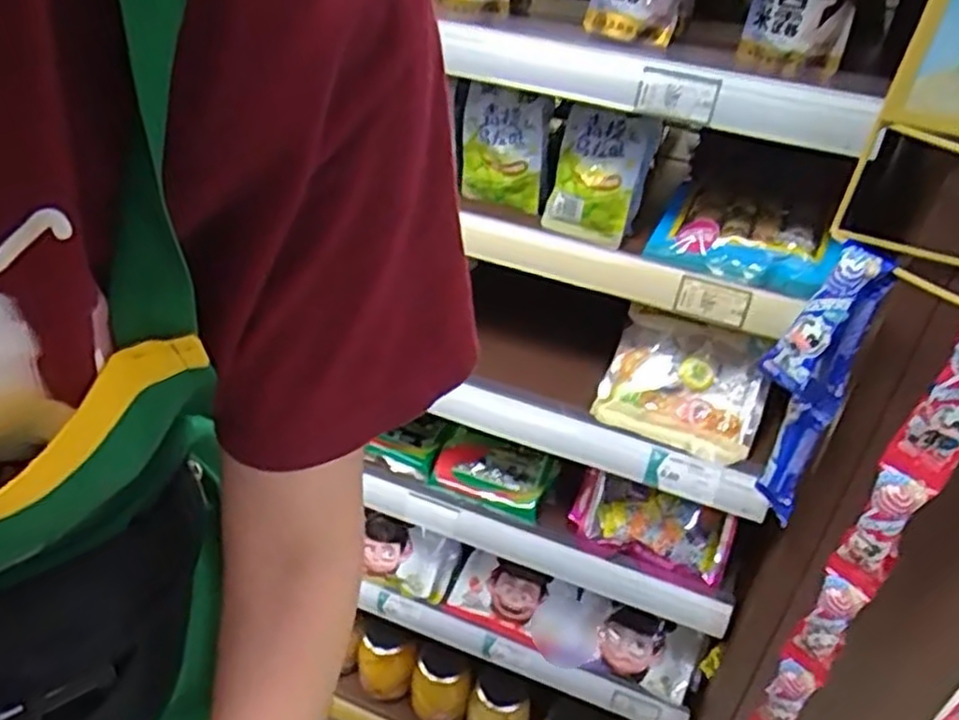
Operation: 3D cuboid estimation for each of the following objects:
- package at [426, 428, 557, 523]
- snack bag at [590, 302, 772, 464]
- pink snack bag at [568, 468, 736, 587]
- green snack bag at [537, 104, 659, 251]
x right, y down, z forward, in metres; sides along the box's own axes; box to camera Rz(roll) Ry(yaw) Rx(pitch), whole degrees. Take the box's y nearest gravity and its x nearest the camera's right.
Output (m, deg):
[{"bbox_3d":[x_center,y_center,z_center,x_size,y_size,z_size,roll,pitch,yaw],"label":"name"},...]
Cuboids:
[{"bbox_3d":[0.014,0.135,0.939,0.140,0.053,0.073,16,39,15],"label":"package"},{"bbox_3d":[0.209,0.025,0.769,0.155,0.035,0.127,20,79,21],"label":"snack bag"},{"bbox_3d":[0.194,0.190,0.875,0.182,0.075,0.070,23,41,23],"label":"pink snack bag"},{"bbox_3d":[0.116,-0.173,0.718,0.087,0.122,0.028,24,23,24],"label":"green snack bag"}]

